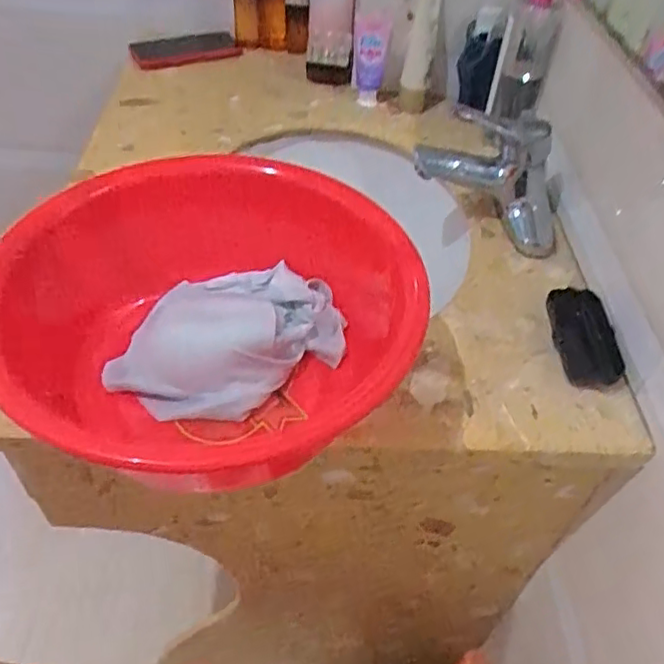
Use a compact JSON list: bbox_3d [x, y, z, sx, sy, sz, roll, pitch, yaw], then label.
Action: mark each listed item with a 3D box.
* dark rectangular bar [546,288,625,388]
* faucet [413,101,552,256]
[{"bbox_3d":[0.236,0.004,0.590,0.049,0.022,0.109,2,47,-2],"label":"dark rectangular bar"},{"bbox_3d":[0.176,-0.174,0.694,0.168,0.109,0.076,18,48,13],"label":"faucet"}]

